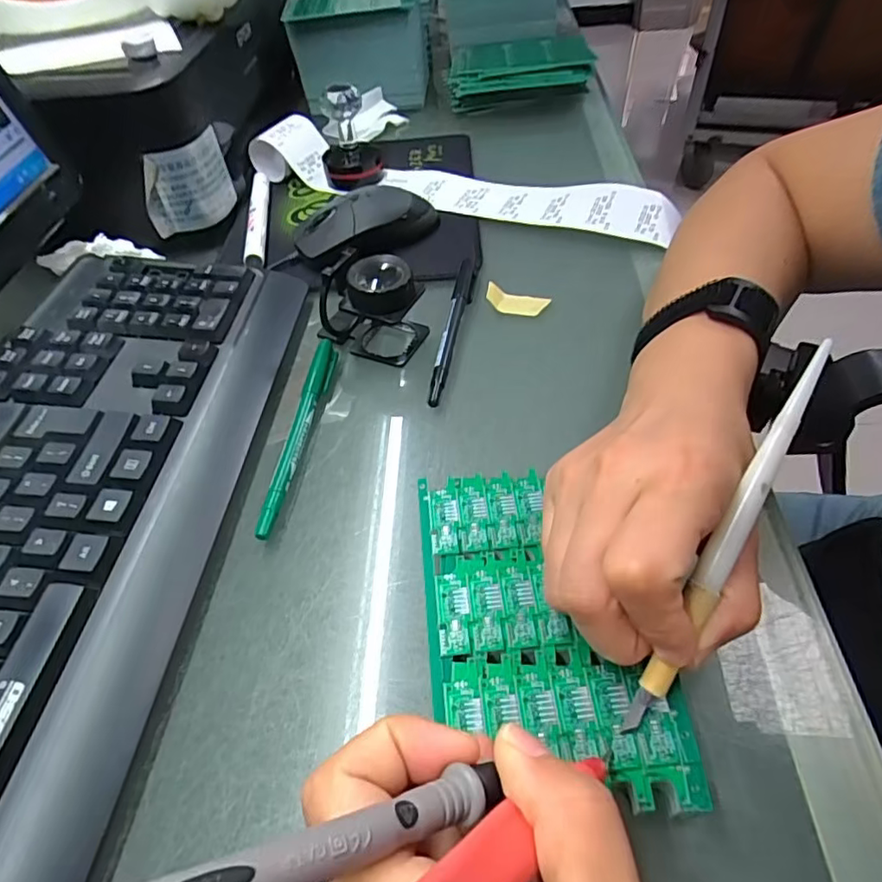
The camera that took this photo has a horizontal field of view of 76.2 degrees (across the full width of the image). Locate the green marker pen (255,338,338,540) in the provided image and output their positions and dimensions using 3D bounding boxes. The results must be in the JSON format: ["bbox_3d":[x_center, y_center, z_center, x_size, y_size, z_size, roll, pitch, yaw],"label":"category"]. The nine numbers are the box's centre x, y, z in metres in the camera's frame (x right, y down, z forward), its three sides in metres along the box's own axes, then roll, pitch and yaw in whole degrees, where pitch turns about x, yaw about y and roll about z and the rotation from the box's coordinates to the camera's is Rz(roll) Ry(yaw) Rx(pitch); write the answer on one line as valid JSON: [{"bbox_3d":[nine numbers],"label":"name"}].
[{"bbox_3d":[-0.078,-0.007,0.319,0.012,0.011,0.143,1,50,7],"label":"green marker pen"}]

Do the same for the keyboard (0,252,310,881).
[{"bbox_3d":[-0.187,0.049,0.260,0.155,0.045,0.428,-1,49,5],"label":"keyboard"}]

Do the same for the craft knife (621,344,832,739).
[{"bbox_3d":[0.099,0.033,0.193,0.008,0.009,0.147,28,90,26],"label":"craft knife"}]

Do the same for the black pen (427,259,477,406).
[{"bbox_3d":[0.008,-0.075,0.367,0.013,0.012,0.137,4,50,10],"label":"black pen"}]

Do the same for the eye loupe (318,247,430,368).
[{"bbox_3d":[-0.044,-0.087,0.349,0.066,0.054,0.048,26,57,25],"label":"eye loupe"}]

